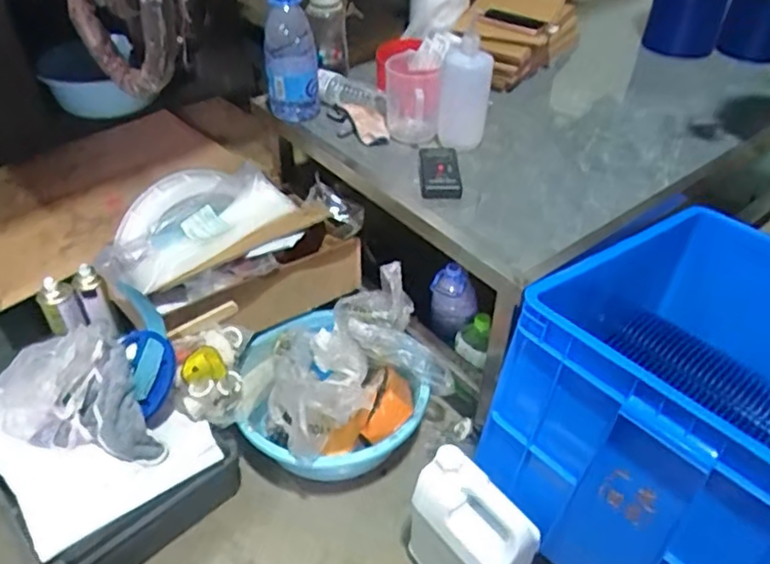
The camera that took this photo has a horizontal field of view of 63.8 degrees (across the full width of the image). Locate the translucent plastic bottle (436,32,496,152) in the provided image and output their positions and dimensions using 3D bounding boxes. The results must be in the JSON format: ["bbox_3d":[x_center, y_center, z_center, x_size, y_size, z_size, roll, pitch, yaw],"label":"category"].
[{"bbox_3d":[0.147,-0.343,1.150,0.087,0.229,0.073,5,42,4],"label":"translucent plastic bottle"}]

